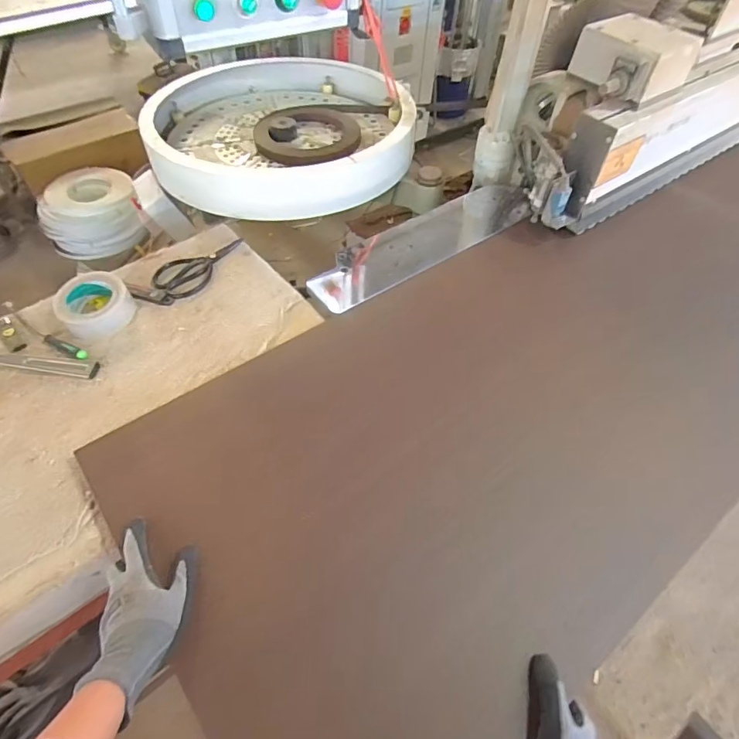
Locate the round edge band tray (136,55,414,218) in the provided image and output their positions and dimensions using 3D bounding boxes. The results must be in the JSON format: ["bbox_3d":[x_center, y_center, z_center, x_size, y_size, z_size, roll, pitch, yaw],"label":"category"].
[{"bbox_3d":[-0.228,-0.653,1.258,0.616,0.145,0.655,0,52,0],"label":"round edge band tray"}]

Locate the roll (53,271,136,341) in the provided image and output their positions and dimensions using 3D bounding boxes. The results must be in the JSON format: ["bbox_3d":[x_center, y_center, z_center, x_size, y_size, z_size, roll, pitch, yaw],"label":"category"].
[{"bbox_3d":[-0.474,-0.114,0.832,0.111,0.055,0.137,-30,60,-24],"label":"roll"}]

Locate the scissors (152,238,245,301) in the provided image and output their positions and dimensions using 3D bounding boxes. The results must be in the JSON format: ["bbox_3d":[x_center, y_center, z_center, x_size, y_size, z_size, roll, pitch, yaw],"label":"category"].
[{"bbox_3d":[-0.317,-0.201,0.926,0.191,0.019,0.091,-34,61,-26],"label":"scissors"}]

